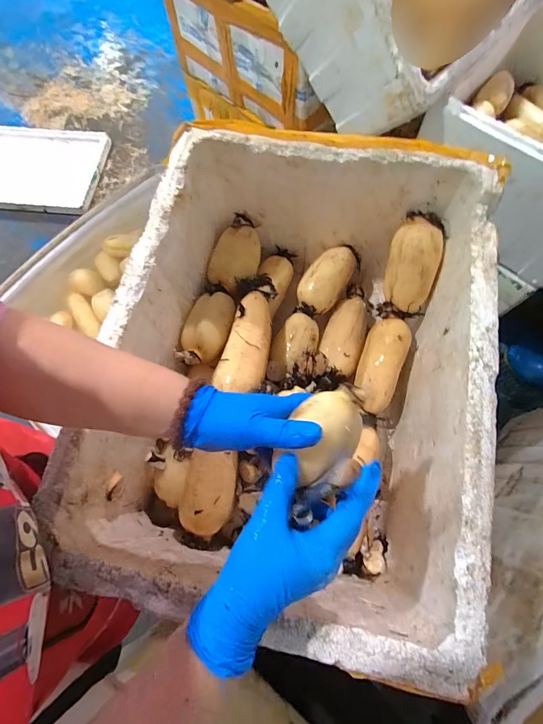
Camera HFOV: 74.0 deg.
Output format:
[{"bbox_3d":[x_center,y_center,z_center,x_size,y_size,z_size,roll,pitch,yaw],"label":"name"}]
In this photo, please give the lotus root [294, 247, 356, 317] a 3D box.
[{"bbox_3d":[0.099,-0.154,0.655,0.074,0.052,0.144,28,73,12],"label":"lotus root"}]

